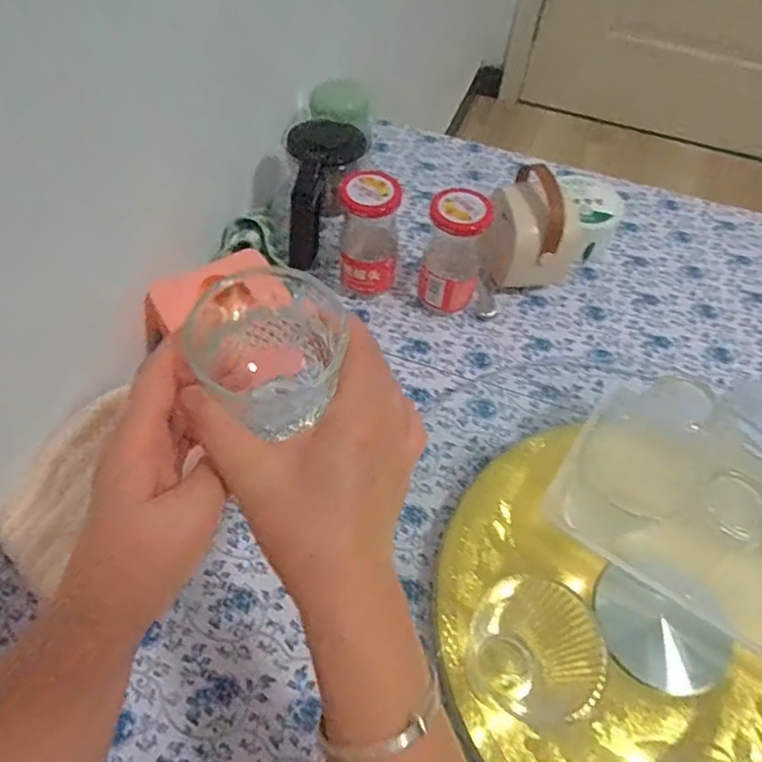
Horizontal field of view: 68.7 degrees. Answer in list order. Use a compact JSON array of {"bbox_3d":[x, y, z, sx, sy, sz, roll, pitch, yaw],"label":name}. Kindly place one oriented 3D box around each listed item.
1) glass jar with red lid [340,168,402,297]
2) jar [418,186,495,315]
[{"bbox_3d":[-0.011,-0.139,0.560,0.054,0.124,0.058,2,56,-3],"label":"glass jar with red lid"},{"bbox_3d":[0.071,-0.122,0.555,0.059,0.126,0.064,17,57,7],"label":"jar"}]

